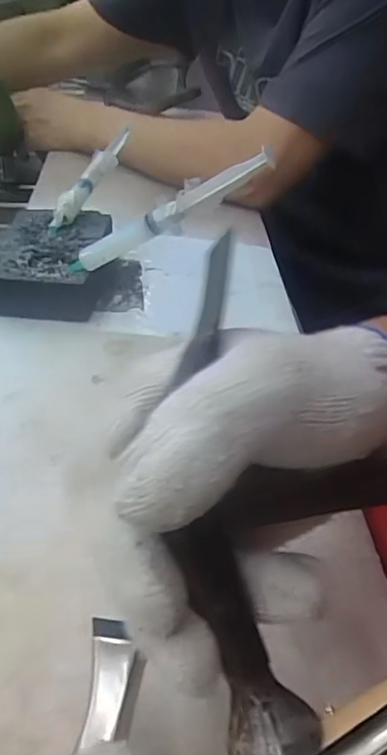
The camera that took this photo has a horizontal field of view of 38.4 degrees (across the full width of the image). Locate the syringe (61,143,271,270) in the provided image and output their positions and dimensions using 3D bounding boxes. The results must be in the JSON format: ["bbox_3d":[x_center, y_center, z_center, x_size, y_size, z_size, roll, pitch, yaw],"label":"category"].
[{"bbox_3d":[-0.025,-0.106,0.375,0.166,0.017,0.013,-21,28,30],"label":"syringe"}]

